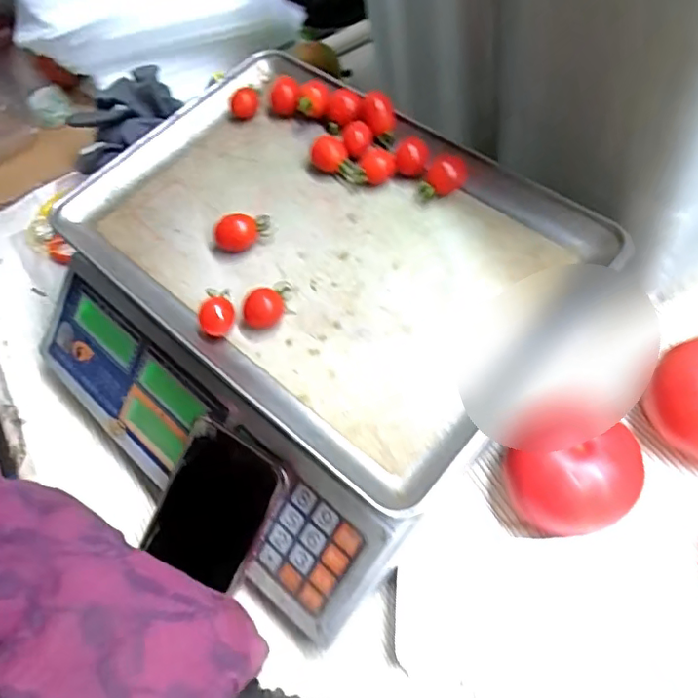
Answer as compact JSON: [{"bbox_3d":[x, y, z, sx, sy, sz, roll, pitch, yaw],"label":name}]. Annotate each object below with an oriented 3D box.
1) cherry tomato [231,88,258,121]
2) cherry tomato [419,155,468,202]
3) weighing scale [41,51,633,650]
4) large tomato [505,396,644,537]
[{"bbox_3d":[-0.080,-0.190,0.430,0.018,0.017,0.022,2,63,7],"label":"cherry tomato"},{"bbox_3d":[0.066,-0.117,0.379,0.027,0.027,0.036,14,65,13],"label":"cherry tomato"},{"bbox_3d":[-0.042,-0.035,0.398,0.332,0.125,0.307,35,71,21],"label":"weighing scale"},{"bbox_3d":[0.145,0.077,0.357,0.073,0.065,0.074,-2,62,5],"label":"large tomato"}]

